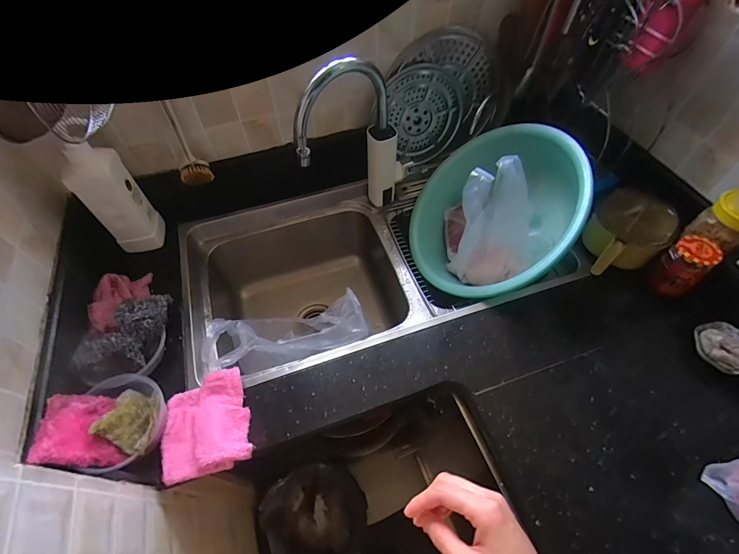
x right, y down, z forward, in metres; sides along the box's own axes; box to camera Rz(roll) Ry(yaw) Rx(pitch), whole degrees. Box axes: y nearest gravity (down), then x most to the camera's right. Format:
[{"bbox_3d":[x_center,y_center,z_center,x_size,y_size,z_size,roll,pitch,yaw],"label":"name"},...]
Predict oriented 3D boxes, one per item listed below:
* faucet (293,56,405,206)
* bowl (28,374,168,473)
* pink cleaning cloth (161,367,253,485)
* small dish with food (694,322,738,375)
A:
[{"bbox_3d":[-0.037,-0.250,0.734,0.239,0.320,0.054,-31,60,-19],"label":"faucet"},{"bbox_3d":[-0.374,0.212,0.537,0.140,0.082,0.125,-4,55,-2],"label":"bowl"},{"bbox_3d":[-0.254,0.224,0.569,0.122,0.034,0.143,-14,56,-9],"label":"pink cleaning cloth"},{"bbox_3d":[0.604,0.117,0.616,0.080,0.023,0.089,-15,56,-9],"label":"small dish with food"}]

